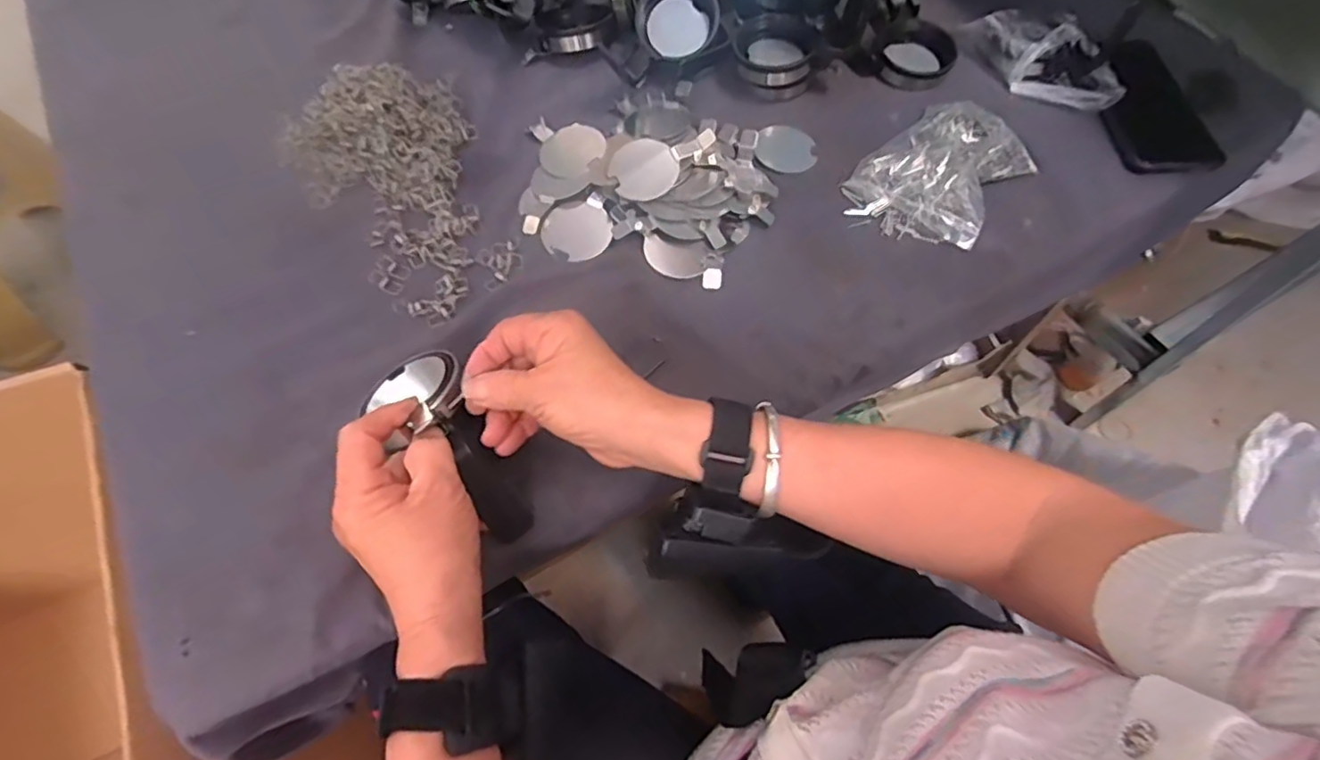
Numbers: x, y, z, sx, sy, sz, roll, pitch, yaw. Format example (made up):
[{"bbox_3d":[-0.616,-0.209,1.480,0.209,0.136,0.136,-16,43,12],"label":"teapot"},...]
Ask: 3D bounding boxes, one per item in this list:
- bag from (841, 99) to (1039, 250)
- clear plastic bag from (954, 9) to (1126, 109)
[{"bbox_3d":[0.226,-0.170,0.501,0.109,0.034,0.143,37,67,16],"label":"bag"},{"bbox_3d":[0.342,-0.291,0.565,0.056,0.039,0.148,-36,69,-18],"label":"clear plastic bag"}]

